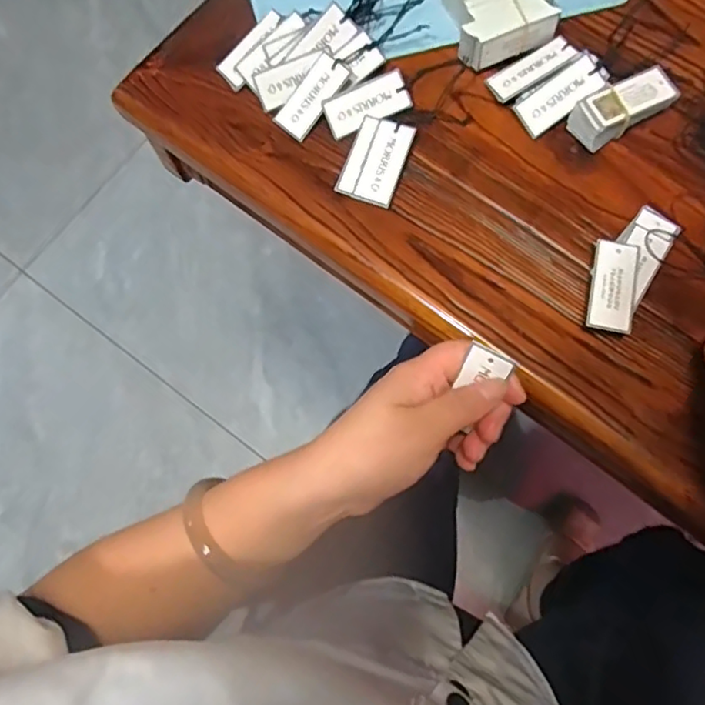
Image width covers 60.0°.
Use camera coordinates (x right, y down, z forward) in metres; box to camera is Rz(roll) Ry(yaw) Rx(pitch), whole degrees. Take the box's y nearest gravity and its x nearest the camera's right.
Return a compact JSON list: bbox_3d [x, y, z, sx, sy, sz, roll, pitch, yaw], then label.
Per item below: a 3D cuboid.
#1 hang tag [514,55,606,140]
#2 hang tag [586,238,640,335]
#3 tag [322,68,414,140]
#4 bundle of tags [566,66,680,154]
[{"bbox_3d":[0.140,-0.172,0.409,0.060,0.004,0.025,-36,89,8],"label":"hang tag"},{"bbox_3d":[0.159,-0.041,0.371,0.026,0.004,0.057,11,76,3],"label":"hang tag"},{"bbox_3d":[0.010,-0.169,0.416,0.057,0.004,0.027,-23,90,1],"label":"tag"},{"bbox_3d":[0.179,-0.161,0.406,0.065,0.022,0.030,-24,76,-5],"label":"bundle of tags"}]

